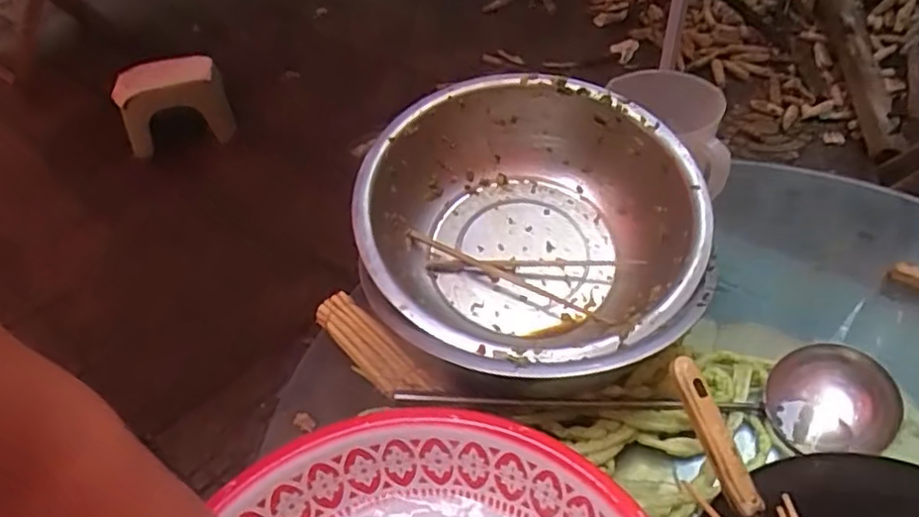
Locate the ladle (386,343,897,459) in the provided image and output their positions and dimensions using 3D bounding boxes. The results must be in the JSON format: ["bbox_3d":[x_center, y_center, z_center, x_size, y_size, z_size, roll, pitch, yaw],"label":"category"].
[{"bbox_3d":[0.178,0.131,0.642,0.445,0.071,0.087,1,45,7],"label":"ladle"}]

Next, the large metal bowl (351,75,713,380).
[{"bbox_3d":[0.069,-0.024,0.691,0.355,0.144,0.355,0,53,1],"label":"large metal bowl"}]

